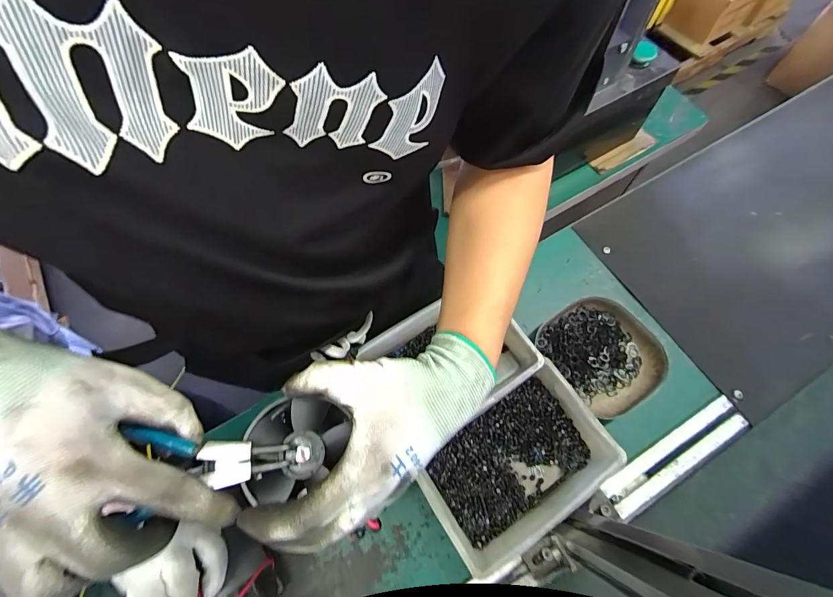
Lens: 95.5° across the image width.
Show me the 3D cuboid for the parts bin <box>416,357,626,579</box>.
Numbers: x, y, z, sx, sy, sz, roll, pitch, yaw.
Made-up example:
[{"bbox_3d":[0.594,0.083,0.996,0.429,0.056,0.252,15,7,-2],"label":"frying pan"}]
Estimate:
[{"bbox_3d":[0.105,0.176,0.434,0.205,0.050,0.156,-32,69,-11],"label":"parts bin"}]

